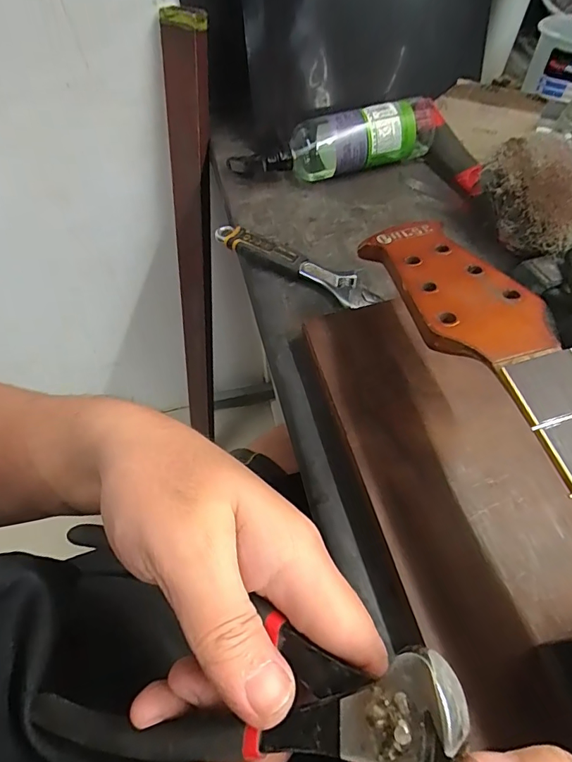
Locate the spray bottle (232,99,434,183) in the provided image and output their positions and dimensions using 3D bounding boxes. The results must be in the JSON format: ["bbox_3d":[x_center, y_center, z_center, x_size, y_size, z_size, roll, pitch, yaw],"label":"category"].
[{"bbox_3d":[0.063,-0.286,0.540,0.254,0.065,0.064,-9,58,-3],"label":"spray bottle"}]

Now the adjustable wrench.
[{"bbox_3d":[0.005,-0.121,0.465,0.189,0.020,0.033,29,63,20],"label":"adjustable wrench"}]

